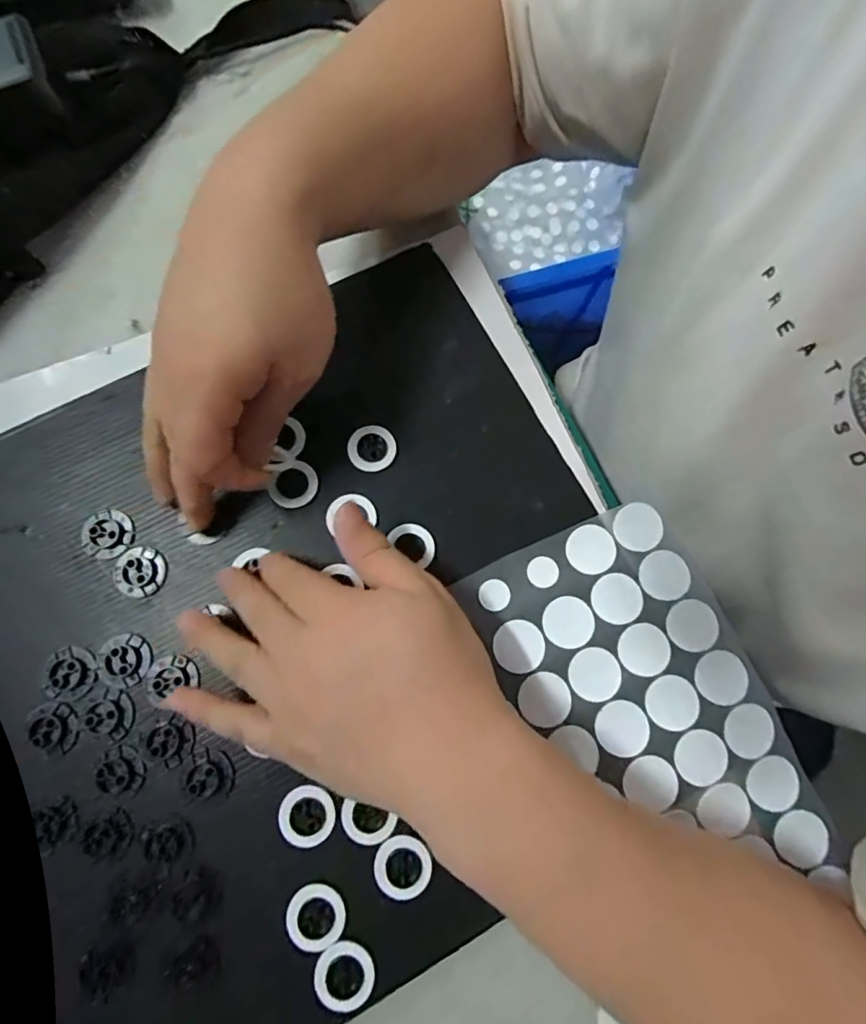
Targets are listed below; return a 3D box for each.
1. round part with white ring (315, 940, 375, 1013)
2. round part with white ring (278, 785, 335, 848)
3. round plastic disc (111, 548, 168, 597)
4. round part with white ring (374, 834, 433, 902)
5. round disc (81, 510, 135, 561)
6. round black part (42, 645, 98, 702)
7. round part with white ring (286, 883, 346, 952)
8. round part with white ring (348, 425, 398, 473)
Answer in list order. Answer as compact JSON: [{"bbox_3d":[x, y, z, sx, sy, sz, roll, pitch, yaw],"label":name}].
[{"bbox_3d":[-0.043,0.225,0.238,0.028,0.004,0.028,0,78,0],"label":"round part with white ring"},{"bbox_3d":[-0.065,0.156,0.251,0.028,0.004,0.027,0,78,0],"label":"round part with white ring"},{"bbox_3d":[-0.166,0.034,0.278,0.031,0.006,0.028,-4,78,-1],"label":"round plastic disc"},{"bbox_3d":[-0.015,0.180,0.251,0.028,0.006,0.027,0,78,0],"label":"round part with white ring"},{"bbox_3d":[-0.186,0.012,0.283,0.026,0.008,0.028,0,78,0],"label":"round disc"},{"bbox_3d":[-0.194,0.087,0.265,0.026,0.004,0.027,0,78,0],"label":"round black part"},{"bbox_3d":[-0.058,0.201,0.244,0.027,0.004,0.028,0,78,0],"label":"round part with white ring"},{"bbox_3d":[-0.036,-0.037,0.295,0.028,0.008,0.027,0,78,0],"label":"round part with white ring"}]

